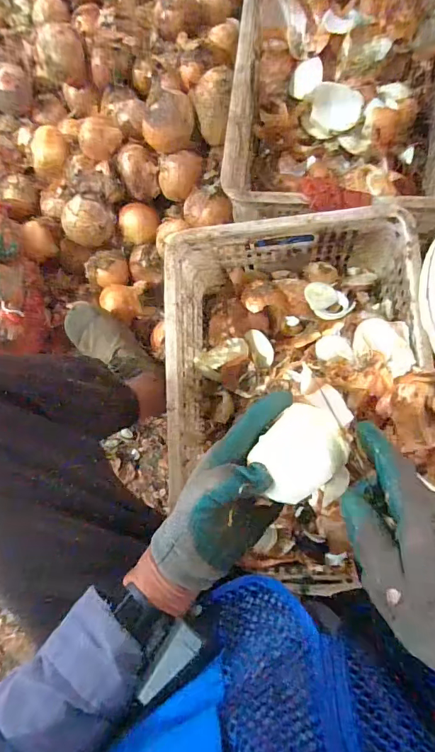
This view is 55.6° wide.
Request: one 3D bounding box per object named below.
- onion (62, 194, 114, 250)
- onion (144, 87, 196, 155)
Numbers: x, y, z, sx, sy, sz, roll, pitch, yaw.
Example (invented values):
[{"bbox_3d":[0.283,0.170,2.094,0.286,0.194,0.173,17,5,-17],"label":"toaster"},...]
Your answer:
[{"bbox_3d":[-0.262,-0.310,0.833,0.085,0.070,0.087,-2,81,11],"label":"onion"},{"bbox_3d":[-0.089,-0.468,0.771,0.099,0.084,0.077,-14,79,8],"label":"onion"}]

